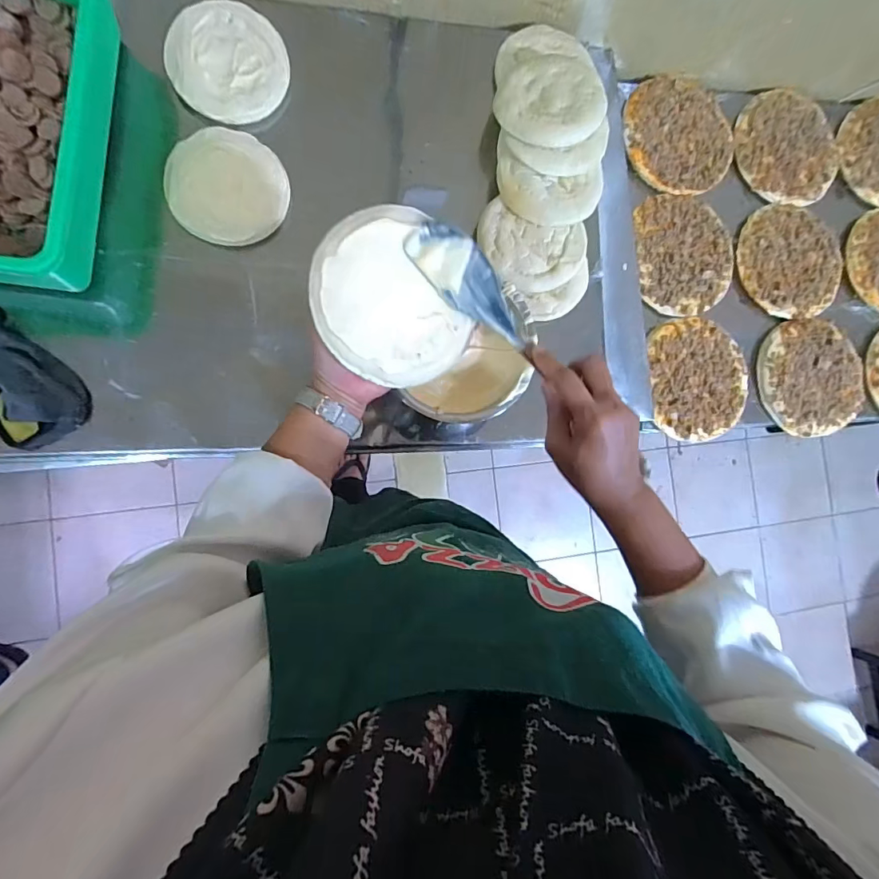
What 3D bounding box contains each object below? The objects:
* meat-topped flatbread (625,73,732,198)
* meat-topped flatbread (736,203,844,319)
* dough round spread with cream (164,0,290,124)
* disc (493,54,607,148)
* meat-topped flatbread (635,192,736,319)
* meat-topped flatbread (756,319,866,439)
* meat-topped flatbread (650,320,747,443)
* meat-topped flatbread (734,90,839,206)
[{"bbox_3d":[0.420,-0.530,0.817,0.207,0.010,0.203,-18,90,-9],"label":"meat-topped flatbread"},{"bbox_3d":[0.632,-0.320,0.841,0.205,0.019,0.201,-15,90,-9],"label":"meat-topped flatbread"},{"bbox_3d":[-0.276,-0.490,0.617,0.147,0.026,0.142,12,85,-8],"label":"dough round spread with cream"},{"bbox_3d":[0.149,-0.459,0.639,0.147,0.021,0.134,-1,79,3],"label":"disc"},{"bbox_3d":[0.414,-0.314,0.801,0.177,0.017,0.201,-4,88,-9],"label":"meat-topped flatbread"},{"bbox_3d":[0.657,-0.111,0.826,0.195,0.014,0.199,-16,90,-9],"label":"meat-topped flatbread"},{"bbox_3d":[0.433,-0.101,0.787,0.185,0.017,0.198,-5,88,-9],"label":"meat-topped flatbread"},{"bbox_3d":[0.632,-0.526,0.865,0.201,0.027,0.211,0,87,-9],"label":"meat-topped flatbread"}]

